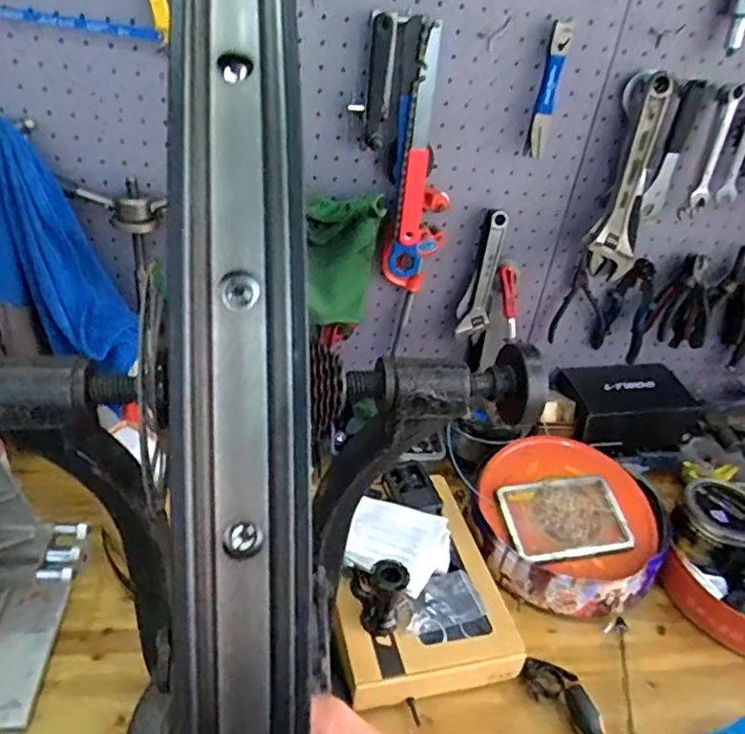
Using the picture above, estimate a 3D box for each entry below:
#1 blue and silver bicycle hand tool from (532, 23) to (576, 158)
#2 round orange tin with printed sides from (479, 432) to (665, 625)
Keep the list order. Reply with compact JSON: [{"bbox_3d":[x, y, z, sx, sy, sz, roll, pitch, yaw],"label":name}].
[{"bbox_3d":[0.240,-0.373,0.824,0.023,0.163,0.034,12,34,7],"label":"blue and silver bicycle hand tool"},{"bbox_3d":[0.302,0.233,0.933,0.267,0.106,0.260,5,34,-3],"label":"round orange tin with printed sides"}]

